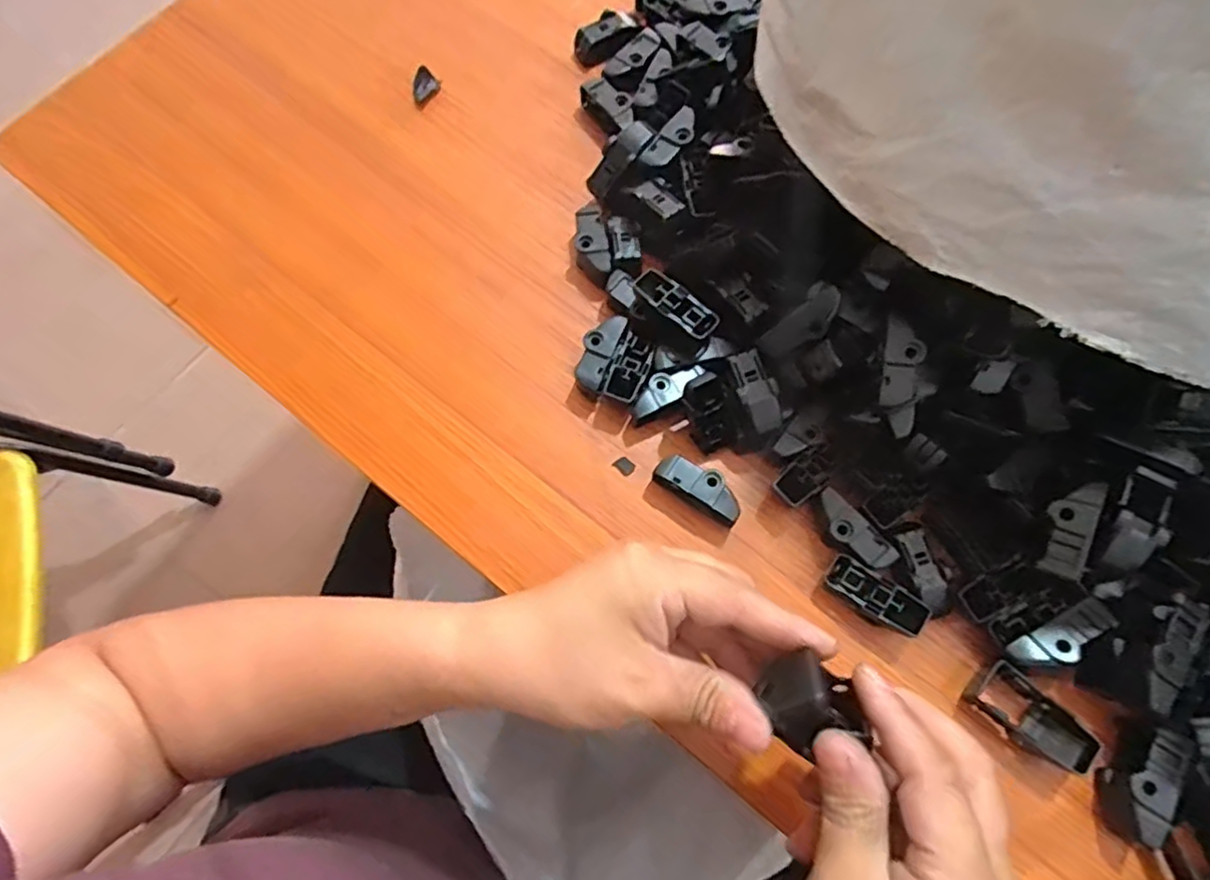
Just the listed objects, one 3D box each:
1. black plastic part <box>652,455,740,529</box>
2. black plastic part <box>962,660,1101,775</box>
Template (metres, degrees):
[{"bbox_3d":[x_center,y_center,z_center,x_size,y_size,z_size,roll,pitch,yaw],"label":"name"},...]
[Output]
[{"bbox_3d":[0.047,0.023,0.322,0.045,0.015,0.018,29,74,9],"label":"black plastic part"},{"bbox_3d":[0.188,0.123,0.289,0.048,0.017,0.023,37,76,12],"label":"black plastic part"}]

